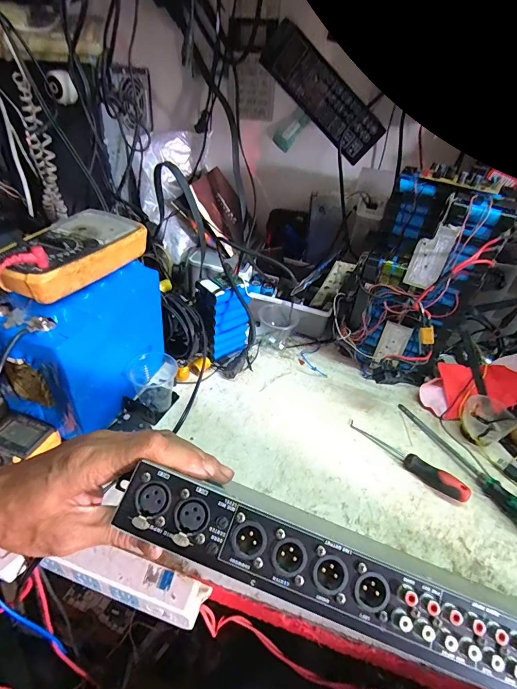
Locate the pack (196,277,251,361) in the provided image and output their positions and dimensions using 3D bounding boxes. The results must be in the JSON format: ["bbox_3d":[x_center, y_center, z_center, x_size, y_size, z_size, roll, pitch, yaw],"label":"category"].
[{"bbox_3d":[-0.056,-0.039,0.565,0.073,0.128,0.045,-20,46,-30],"label":"pack"}]

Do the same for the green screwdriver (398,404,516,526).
[{"bbox_3d":[0.276,0.157,0.461,0.023,0.025,0.237,-13,42,-23],"label":"green screwdriver"}]

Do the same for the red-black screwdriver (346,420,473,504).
[{"bbox_3d":[0.188,0.145,0.463,0.160,0.025,0.023,34,46,30],"label":"red-black screwdriver"}]

